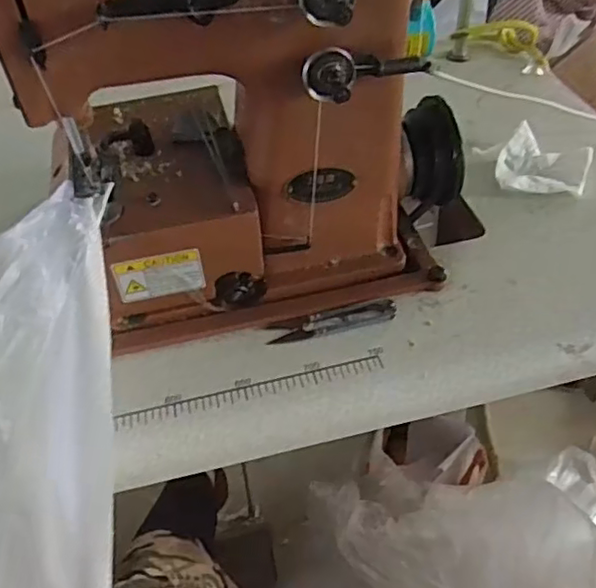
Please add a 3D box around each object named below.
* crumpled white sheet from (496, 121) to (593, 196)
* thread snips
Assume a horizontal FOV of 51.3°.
[{"bbox_3d":[0.238,-0.127,0.602,0.081,0.019,0.084,17,51,18],"label":"crumpled white sheet"},{"bbox_3d":[0.027,0.020,0.489,0.098,0.011,0.027,-14,48,-9],"label":"thread snips"}]

